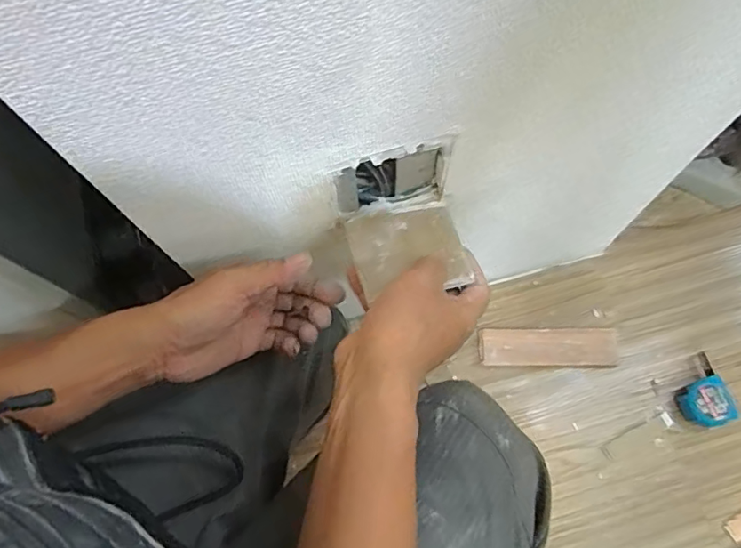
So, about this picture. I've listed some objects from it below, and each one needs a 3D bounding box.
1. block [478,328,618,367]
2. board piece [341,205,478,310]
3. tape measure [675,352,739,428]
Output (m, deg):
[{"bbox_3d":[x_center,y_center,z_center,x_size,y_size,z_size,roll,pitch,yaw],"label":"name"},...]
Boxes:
[{"bbox_3d":[0.252,0.105,0.748,0.190,0.018,0.053,0,70,2],"label":"block"},{"bbox_3d":[0.028,-0.018,0.418,0.086,0.008,0.072,-12,70,-2],"label":"board piece"},{"bbox_3d":[0.453,0.158,0.712,0.070,0.040,0.092,-12,70,-3],"label":"tape measure"}]

